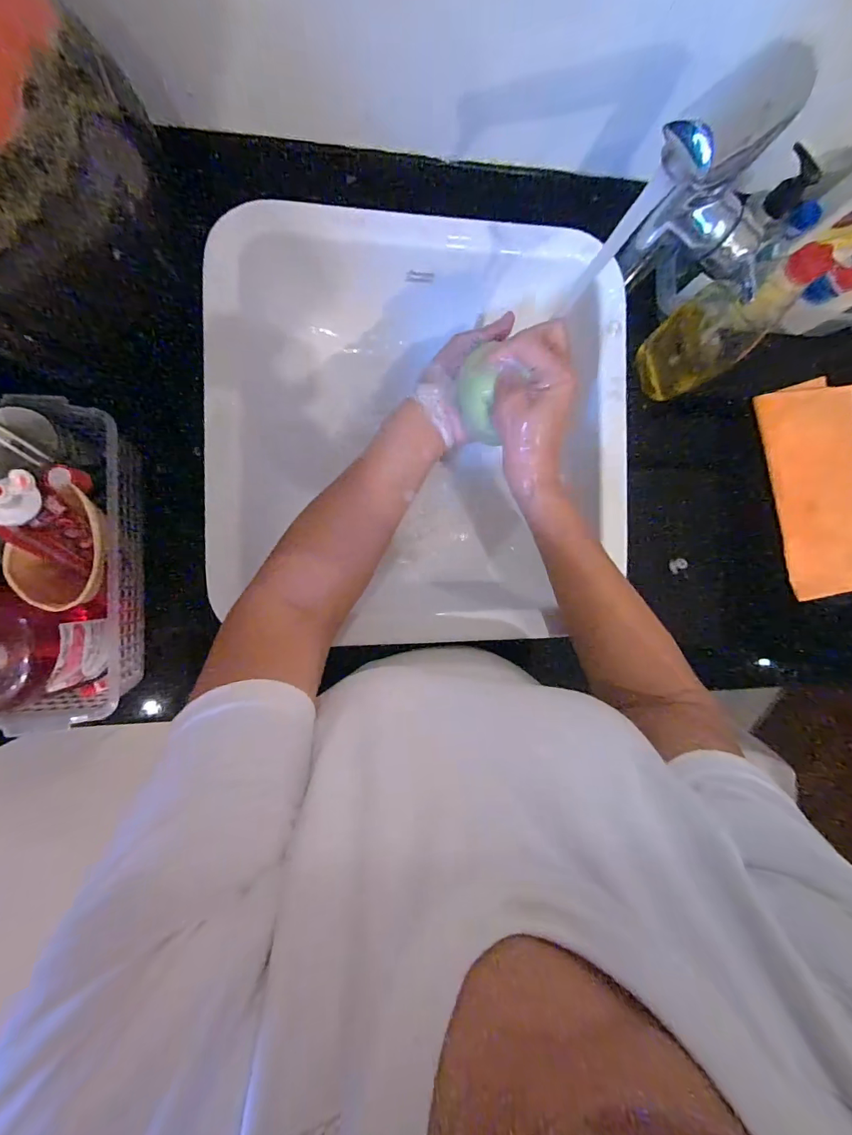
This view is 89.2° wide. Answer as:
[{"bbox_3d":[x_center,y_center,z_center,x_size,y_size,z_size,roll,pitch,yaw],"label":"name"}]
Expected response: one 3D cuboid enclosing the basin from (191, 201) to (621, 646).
[{"bbox_3d":[0.000,-0.167,0.456,0.377,0.140,0.377,-6,90,-8],"label":"basin"}]

